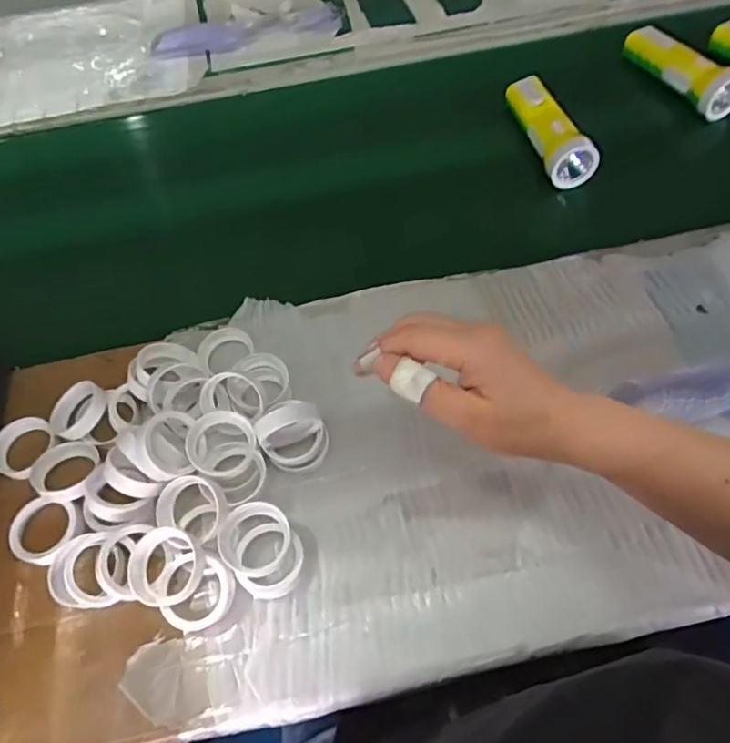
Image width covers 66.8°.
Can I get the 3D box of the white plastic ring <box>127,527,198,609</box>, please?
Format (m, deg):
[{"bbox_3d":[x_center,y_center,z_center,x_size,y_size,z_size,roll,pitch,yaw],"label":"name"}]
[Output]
[{"bbox_3d":[-0.148,0.143,0.406,0.053,0.016,0.052,-1,71,3],"label":"white plastic ring"}]

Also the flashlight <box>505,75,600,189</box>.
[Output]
[{"bbox_3d":[0.211,-0.288,0.643,0.046,0.047,0.167,-14,59,-5],"label":"flashlight"}]

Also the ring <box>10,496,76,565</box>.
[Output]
[{"bbox_3d":[-0.259,0.128,0.448,0.053,0.012,0.053,-1,59,2],"label":"ring"}]

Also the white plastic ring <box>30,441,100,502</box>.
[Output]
[{"bbox_3d":[-0.251,0.083,0.464,0.048,0.016,0.051,-1,59,2],"label":"white plastic ring"}]

